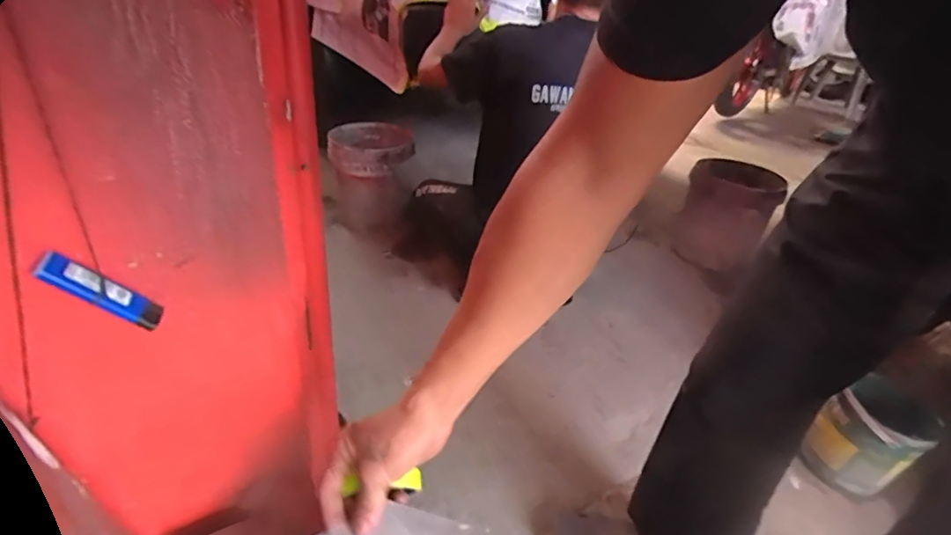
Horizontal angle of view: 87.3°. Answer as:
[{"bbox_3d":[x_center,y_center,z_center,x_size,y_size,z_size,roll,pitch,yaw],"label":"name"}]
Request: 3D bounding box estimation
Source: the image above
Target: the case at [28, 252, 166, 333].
[{"bbox_3d":[-0.260,0.018,0.349,0.017,0.080,0.020,-46,42,-2],"label":"case"}]

